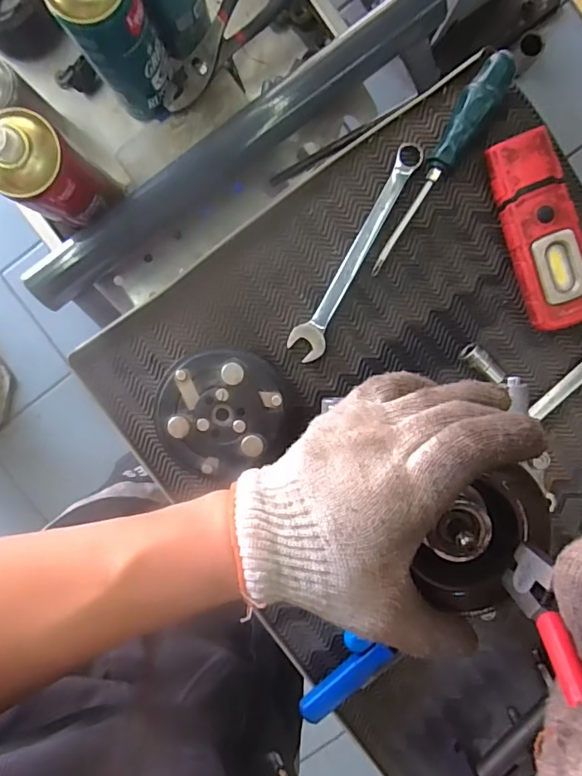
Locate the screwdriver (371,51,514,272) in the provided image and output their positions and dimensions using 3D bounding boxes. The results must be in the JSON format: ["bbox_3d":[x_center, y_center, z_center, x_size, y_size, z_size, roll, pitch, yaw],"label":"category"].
[{"bbox_3d":[0.118,-0.185,0.413,0.026,0.024,0.194,34,96,-3],"label":"screwdriver"}]

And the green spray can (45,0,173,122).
[{"bbox_3d":[-0.140,-0.284,0.410,0.059,0.161,0.059,0,96,0],"label":"green spray can"}]

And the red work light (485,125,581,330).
[{"bbox_3d":[0.208,-0.128,0.423,0.055,0.041,0.154,-21,96,3],"label":"red work light"}]

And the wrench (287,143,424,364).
[{"bbox_3d":[0.056,-0.115,0.437,0.029,0.012,0.198,29,96,-3],"label":"wrench"}]

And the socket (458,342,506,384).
[{"bbox_3d":[0.167,-0.022,0.437,0.016,0.014,0.045,-46,68,5],"label":"socket"}]

